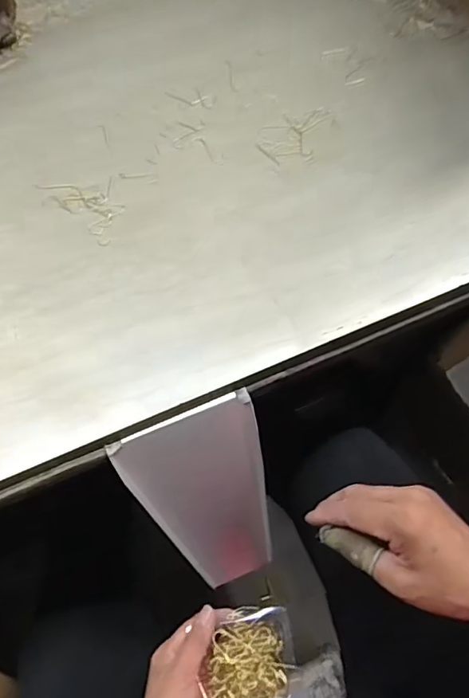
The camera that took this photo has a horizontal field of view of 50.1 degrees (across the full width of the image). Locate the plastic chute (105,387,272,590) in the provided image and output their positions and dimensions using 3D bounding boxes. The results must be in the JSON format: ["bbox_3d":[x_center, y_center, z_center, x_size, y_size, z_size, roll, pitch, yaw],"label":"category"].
[{"bbox_3d":[-0.018,0.125,0.417,0.111,0.009,0.156,-23,104,-8],"label":"plastic chute"}]

